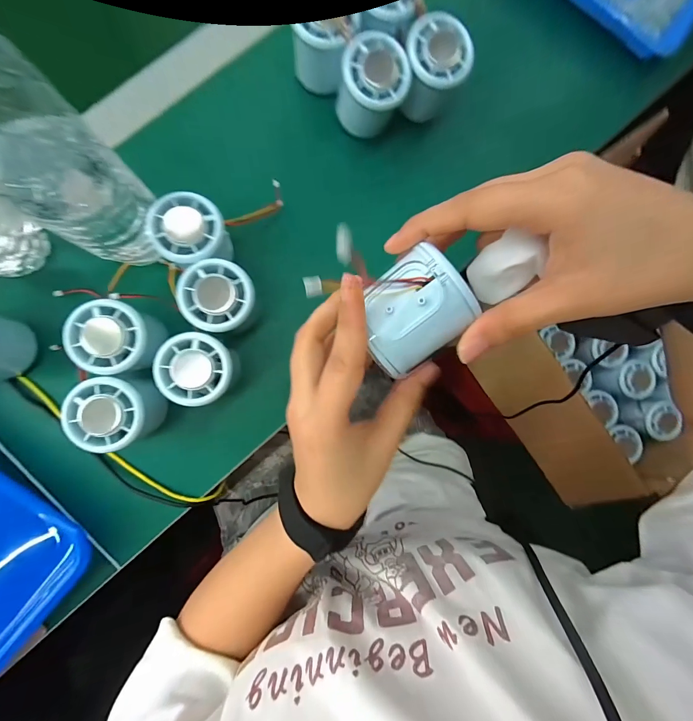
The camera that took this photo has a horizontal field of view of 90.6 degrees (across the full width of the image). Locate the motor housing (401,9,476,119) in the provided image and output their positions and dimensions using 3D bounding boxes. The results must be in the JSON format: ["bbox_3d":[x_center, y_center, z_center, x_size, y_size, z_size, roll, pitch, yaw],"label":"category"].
[{"bbox_3d":[0.078,-0.261,0.312,0.056,0.051,0.060,0,88,-5],"label":"motor housing"}]

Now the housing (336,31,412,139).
[{"bbox_3d":[0.023,-0.240,0.309,0.058,0.061,0.052,8,88,-5],"label":"housing"}]

